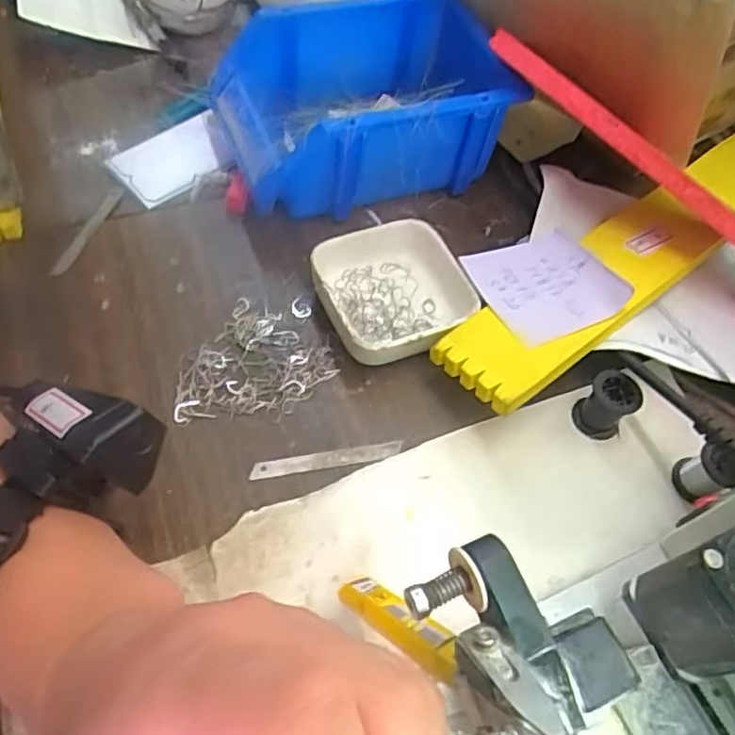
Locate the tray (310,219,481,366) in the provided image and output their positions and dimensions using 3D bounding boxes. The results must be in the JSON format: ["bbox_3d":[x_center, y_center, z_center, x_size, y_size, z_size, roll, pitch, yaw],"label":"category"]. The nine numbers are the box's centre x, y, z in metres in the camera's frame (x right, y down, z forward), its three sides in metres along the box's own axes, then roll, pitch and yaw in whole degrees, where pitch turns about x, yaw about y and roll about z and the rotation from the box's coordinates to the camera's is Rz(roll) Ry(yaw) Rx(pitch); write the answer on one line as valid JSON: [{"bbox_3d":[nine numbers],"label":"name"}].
[{"bbox_3d":[0.016,-0.042,0.381,0.085,0.033,0.085,-21,62,-16],"label":"tray"}]

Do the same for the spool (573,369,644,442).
[{"bbox_3d":[0.132,0.020,0.353,0.026,0.032,0.030,40,64,19],"label":"spool"}]

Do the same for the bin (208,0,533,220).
[{"bbox_3d":[-0.007,-0.174,0.420,0.161,0.086,0.128,-17,61,-14],"label":"bin"}]

